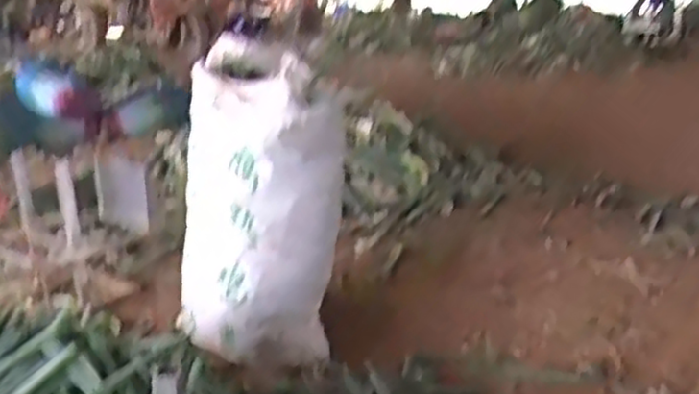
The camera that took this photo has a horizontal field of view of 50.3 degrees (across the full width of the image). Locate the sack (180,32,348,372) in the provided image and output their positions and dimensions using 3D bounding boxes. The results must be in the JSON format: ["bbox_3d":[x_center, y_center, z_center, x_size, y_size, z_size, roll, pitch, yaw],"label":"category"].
[{"bbox_3d":[-0.199,0.025,1.763,0.388,0.677,0.250,-7,17,-17],"label":"sack"}]

